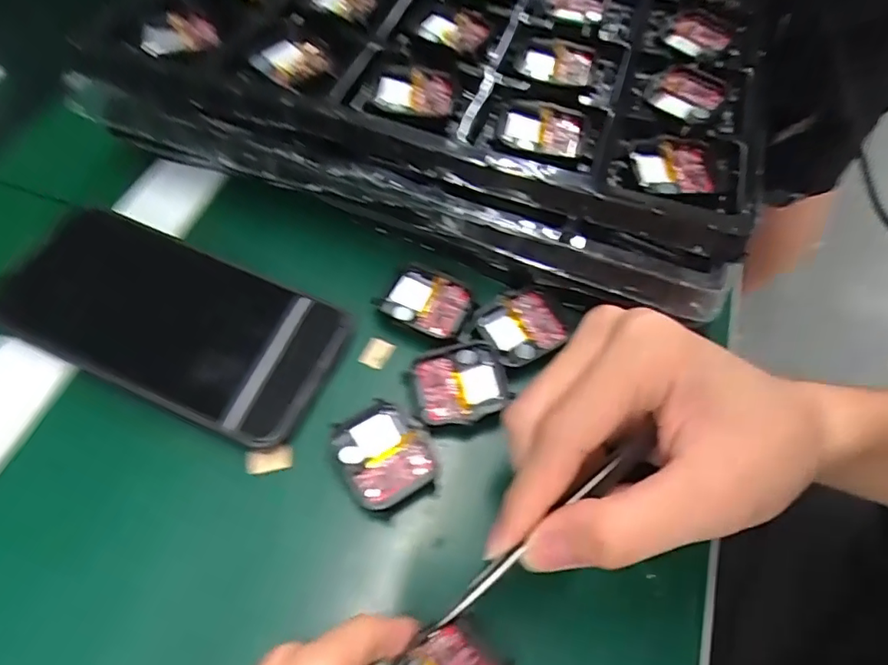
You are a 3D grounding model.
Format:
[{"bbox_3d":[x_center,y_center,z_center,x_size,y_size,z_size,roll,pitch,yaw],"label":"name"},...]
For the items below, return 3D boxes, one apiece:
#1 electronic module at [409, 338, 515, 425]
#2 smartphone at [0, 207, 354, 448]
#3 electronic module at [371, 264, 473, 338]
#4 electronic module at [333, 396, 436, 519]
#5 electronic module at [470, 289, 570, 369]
[{"bbox_3d":[0.007,0.023,0.260,0.042,0.007,0.038,-11,60,-10],"label":"electronic module"},{"bbox_3d":[-0.130,-0.007,0.268,0.156,0.017,0.078,20,59,10],"label":"smartphone"},{"bbox_3d":[-0.009,-0.017,0.285,0.043,0.006,0.035,23,60,11],"label":"electronic module"},{"bbox_3d":[-0.026,0.053,0.242,0.037,0.005,0.046,-30,64,-19],"label":"electronic module"},{"bbox_3d":[0.038,-0.003,0.279,0.039,0.007,0.036,-24,63,-17],"label":"electronic module"}]

